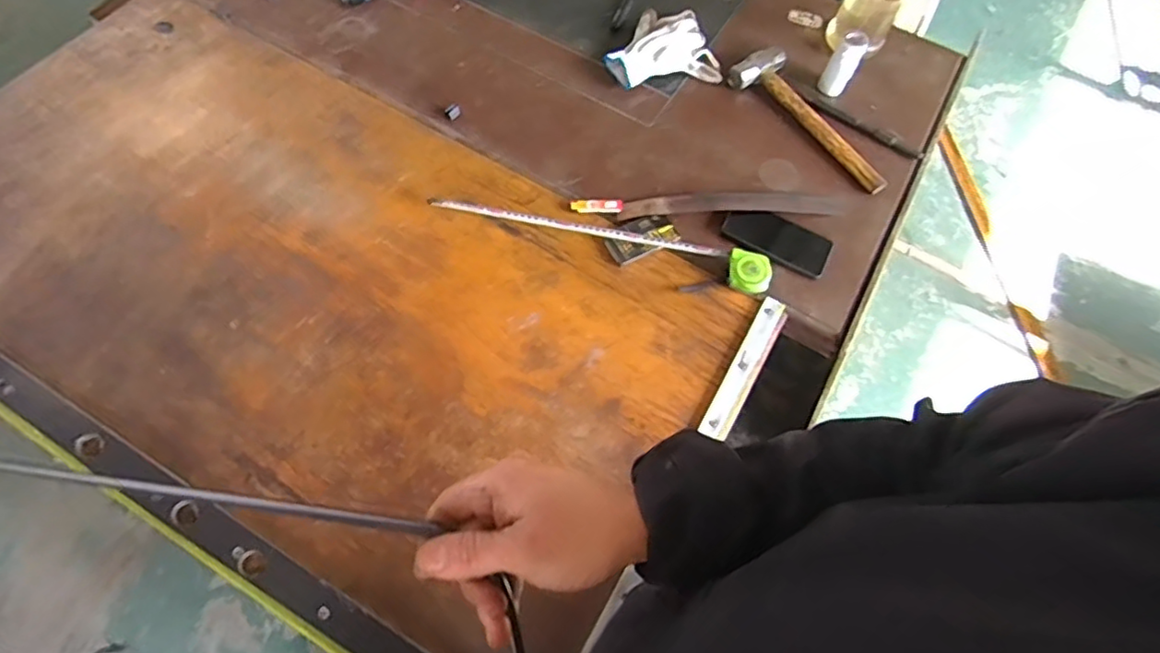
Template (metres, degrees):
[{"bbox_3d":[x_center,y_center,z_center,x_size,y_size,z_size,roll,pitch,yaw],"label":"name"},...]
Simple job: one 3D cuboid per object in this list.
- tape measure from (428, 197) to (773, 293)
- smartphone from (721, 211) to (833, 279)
[{"bbox_3d":[0.030,-0.136,0.887,0.486,0.032,0.055,17,64,4],"label":"tape measure"},{"bbox_3d":[0.290,-0.132,0.911,0.153,0.008,0.074,28,65,9],"label":"smartphone"}]

